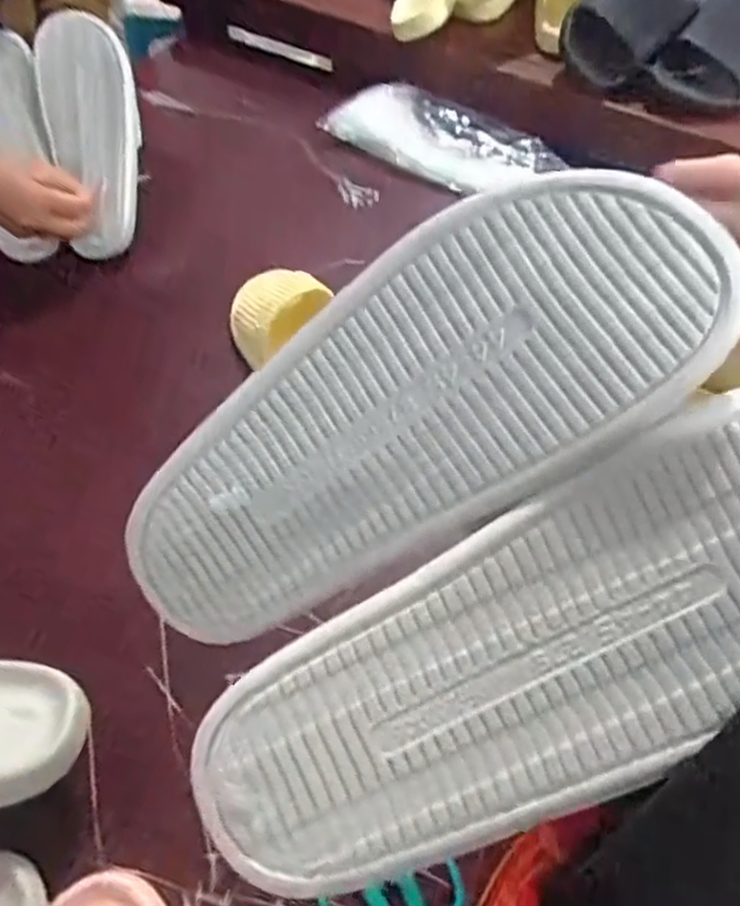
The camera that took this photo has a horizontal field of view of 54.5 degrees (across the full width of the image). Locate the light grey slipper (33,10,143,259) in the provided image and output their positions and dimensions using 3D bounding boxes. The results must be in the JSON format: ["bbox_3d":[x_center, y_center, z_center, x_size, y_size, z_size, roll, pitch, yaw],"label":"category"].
[{"bbox_3d":[-0.310,-0.366,0.810,0.102,0.040,0.281,-12,87,-6],"label":"light grey slipper"}]

